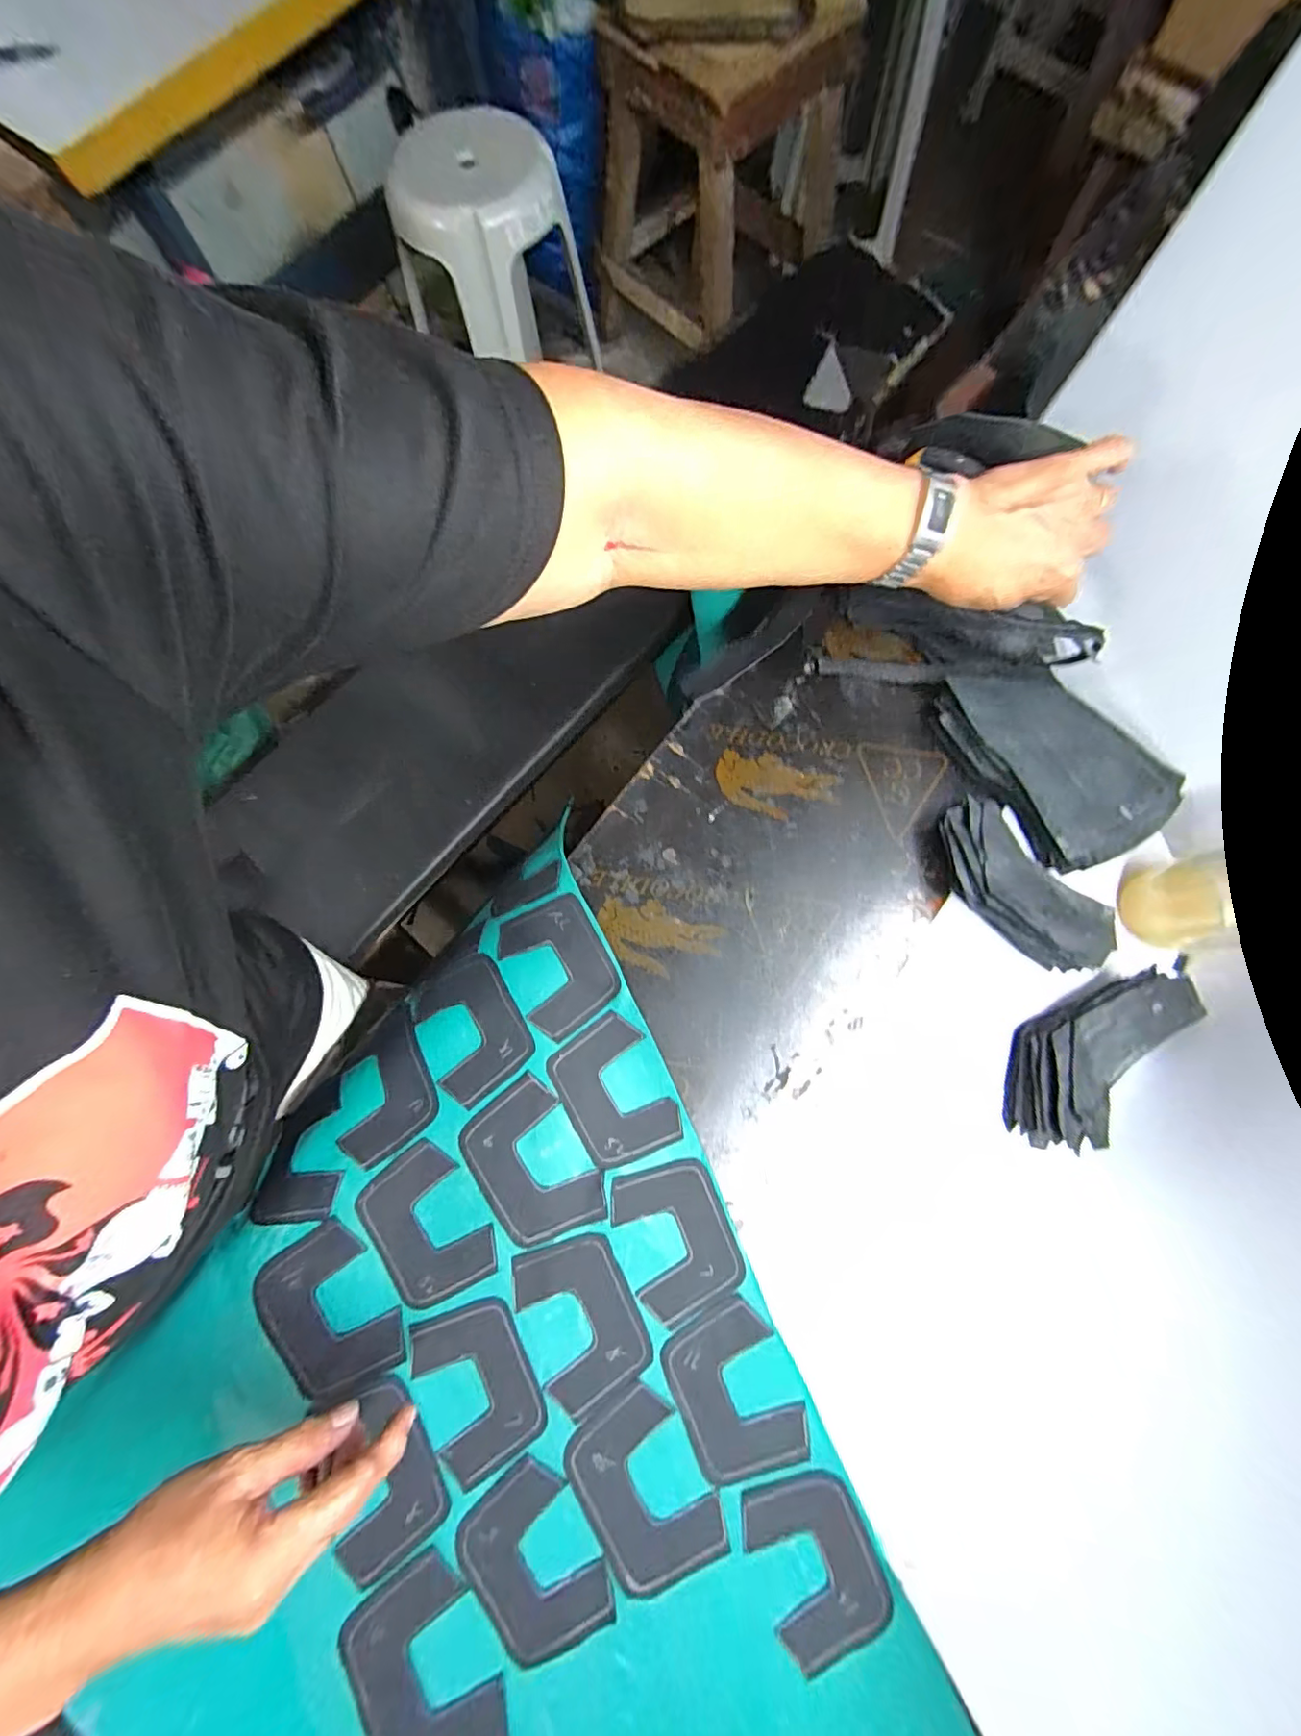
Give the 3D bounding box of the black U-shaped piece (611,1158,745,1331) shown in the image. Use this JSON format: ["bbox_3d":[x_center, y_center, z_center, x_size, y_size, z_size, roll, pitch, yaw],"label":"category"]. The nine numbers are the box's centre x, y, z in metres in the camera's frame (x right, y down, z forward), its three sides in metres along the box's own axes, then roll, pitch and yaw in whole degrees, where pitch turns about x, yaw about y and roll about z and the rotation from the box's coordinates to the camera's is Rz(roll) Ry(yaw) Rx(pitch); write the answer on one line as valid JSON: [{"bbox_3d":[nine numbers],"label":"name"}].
[{"bbox_3d":[0.020,0.270,0.403,0.076,0.004,0.100,-20,77,-5],"label":"black U-shaped piece"}]

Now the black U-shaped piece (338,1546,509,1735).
[{"bbox_3d":[-0.144,0.511,0.346,0.081,0.010,0.106,-32,79,-7],"label":"black U-shaped piece"}]

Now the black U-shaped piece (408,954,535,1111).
[{"bbox_3d":[-0.143,0.126,0.449,0.082,0.035,0.107,-31,79,-7],"label":"black U-shaped piece"}]

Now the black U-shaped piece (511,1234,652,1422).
[{"bbox_3d":[-0.048,0.318,0.391,0.074,0.004,0.105,-27,78,-6],"label":"black U-shaped piece"}]

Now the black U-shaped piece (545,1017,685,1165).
[{"bbox_3d":[-0.029,0.173,0.424,0.074,0.008,0.102,-28,78,-6],"label":"black U-shaped piece"}]

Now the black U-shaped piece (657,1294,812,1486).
[{"bbox_3d":[0.057,0.365,0.382,0.077,0.004,0.101,-24,78,-6],"label":"black U-shaped piece"}]

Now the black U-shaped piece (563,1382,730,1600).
[{"bbox_3d":[-0.006,0.420,0.372,0.078,0.007,0.108,-30,78,-7],"label":"black U-shaped piece"}]

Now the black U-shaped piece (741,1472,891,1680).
[{"bbox_3d":[0.109,0.454,0.360,0.075,0.006,0.098,-21,77,-5],"label":"black U-shaped piece"}]

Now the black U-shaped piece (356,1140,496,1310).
[{"bbox_3d":[-0.166,0.266,0.407,0.074,0.004,0.103,-33,79,-7],"label":"black U-shaped piece"}]

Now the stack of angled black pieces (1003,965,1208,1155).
[{"bbox_3d":[0.325,0.133,0.411,0.156,0.046,0.068,-44,80,-9],"label":"stack of angled black pieces"}]

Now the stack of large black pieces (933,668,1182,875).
[{"bbox_3d":[0.328,-0.093,0.450,0.115,0.034,0.172,-26,78,-6],"label":"stack of large black pieces"}]

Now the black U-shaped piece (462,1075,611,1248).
[{"bbox_3d":[-0.089,0.224,0.414,0.076,0.005,0.112,-34,79,-8],"label":"black U-shaped piece"}]

